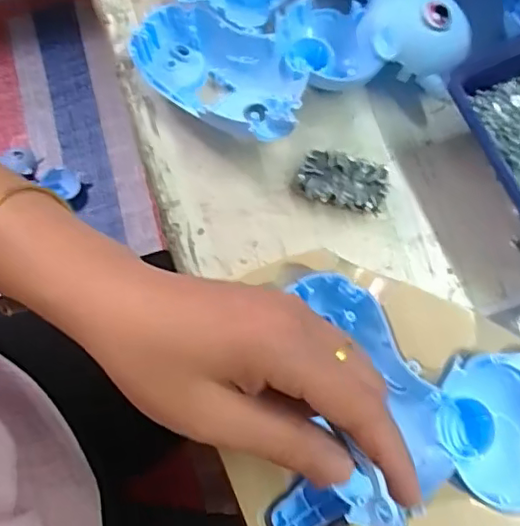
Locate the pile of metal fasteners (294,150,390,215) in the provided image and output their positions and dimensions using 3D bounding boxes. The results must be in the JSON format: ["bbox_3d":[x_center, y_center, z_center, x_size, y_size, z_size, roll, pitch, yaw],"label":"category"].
[{"bbox_3d":[0.051,-0.051,0.362,0.053,0.018,0.030,20,75,8],"label":"pile of metal fasteners"}]

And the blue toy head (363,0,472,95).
[{"bbox_3d":[0.096,-0.140,0.360,0.064,0.036,0.048,12,74,5],"label":"blue toy head"}]

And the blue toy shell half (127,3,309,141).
[{"bbox_3d":[-0.026,-0.120,0.372,0.118,0.032,0.066,24,76,9],"label":"blue toy shell half"}]

